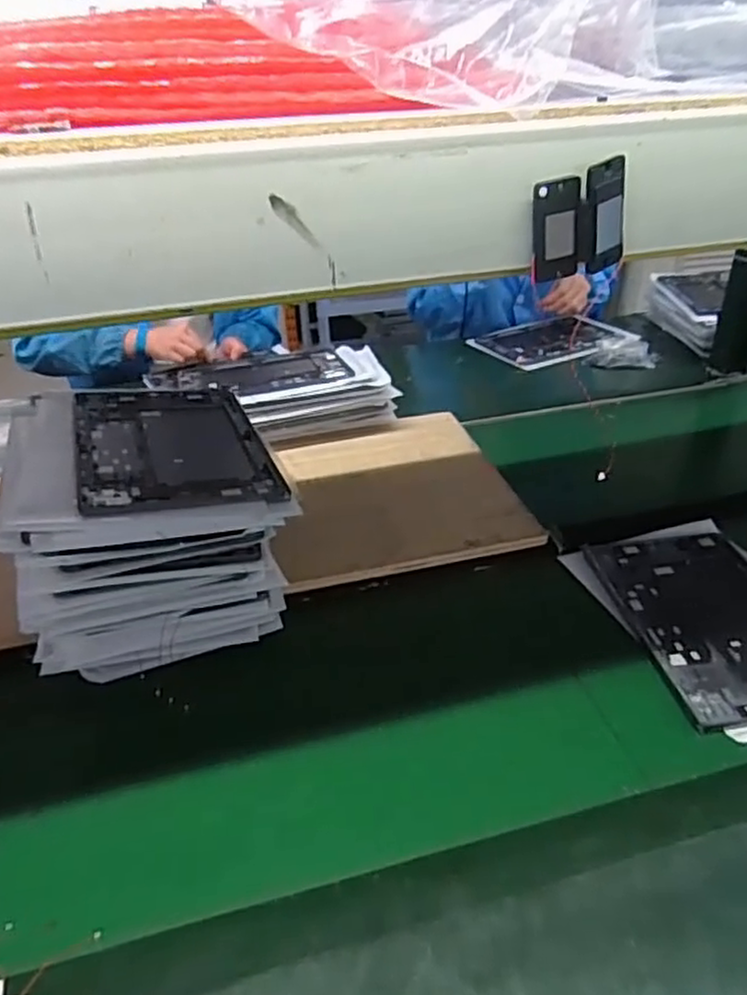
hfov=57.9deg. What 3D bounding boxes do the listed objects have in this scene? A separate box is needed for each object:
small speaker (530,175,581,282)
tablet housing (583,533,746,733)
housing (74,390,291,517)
[{"bbox_3d":[0.070,-0.103,0.259,0.019,0.036,0.004,-13,38,-4],"label":"small speaker"},{"bbox_3d":[0.341,0.121,0.680,0.165,0.011,0.250,-5,34,-3],"label":"tablet housing"},{"bbox_3d":[-0.198,-0.056,0.666,0.173,0.011,0.262,-6,32,-22],"label":"housing"}]

